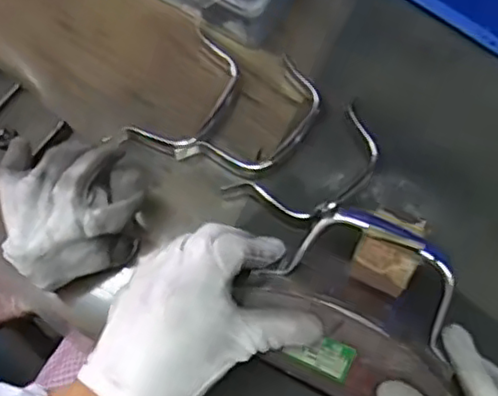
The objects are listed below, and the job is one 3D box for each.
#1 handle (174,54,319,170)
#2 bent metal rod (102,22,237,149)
[{"bbox_3d":[0.006,-0.050,0.470,0.109,0.019,0.054,-42,68,-8],"label":"handle"},{"bbox_3d":[-0.048,-0.071,0.475,0.053,0.017,0.113,32,76,12],"label":"bent metal rod"}]

